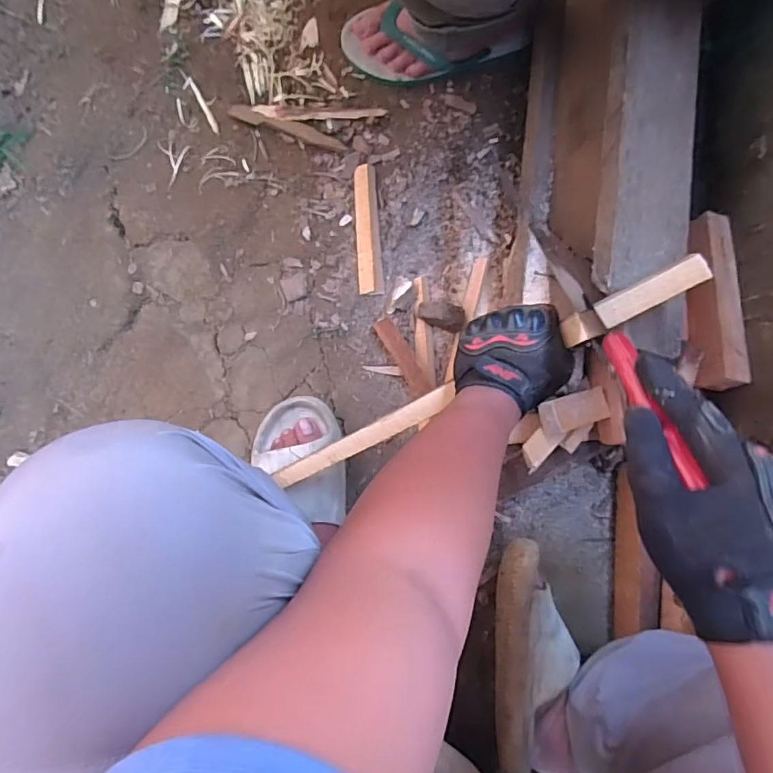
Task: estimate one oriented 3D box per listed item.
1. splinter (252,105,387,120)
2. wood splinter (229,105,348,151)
[{"bbox_3d":[-0.092,-0.381,0.742,0.179,0.004,0.020,-1,87,-6],"label":"splinter"},{"bbox_3d":[-0.135,-0.356,0.732,0.161,0.007,0.023,17,85,-5],"label":"wood splinter"}]

